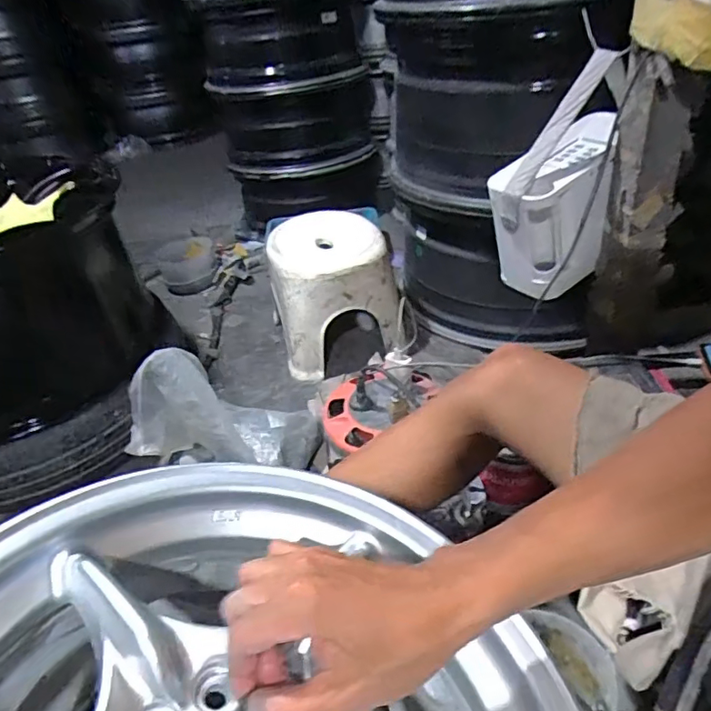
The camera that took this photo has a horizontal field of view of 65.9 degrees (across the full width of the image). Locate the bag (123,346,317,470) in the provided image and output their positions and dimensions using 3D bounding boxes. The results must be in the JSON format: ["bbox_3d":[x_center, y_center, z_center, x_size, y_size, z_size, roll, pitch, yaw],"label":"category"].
[{"bbox_3d":[-0.197,0.098,0.853,0.292,0.129,0.167,21,31,-20],"label":"bag"}]

